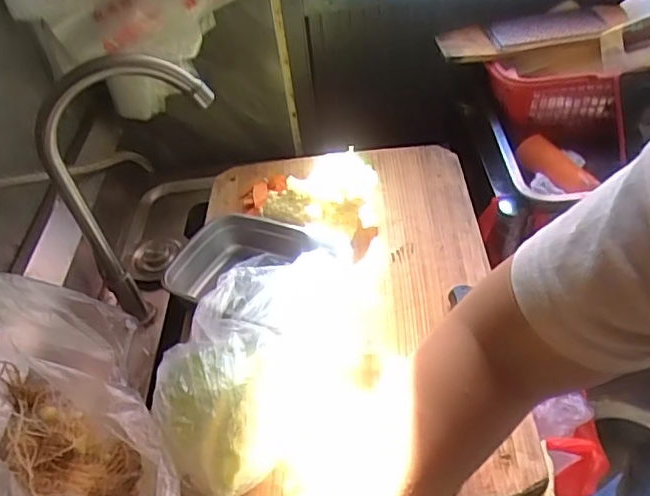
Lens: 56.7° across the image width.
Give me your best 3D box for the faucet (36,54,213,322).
[{"bbox_3d":[-0.177,-0.054,0.615,0.160,0.299,0.037,-24,47,-16],"label":"faucet"}]

